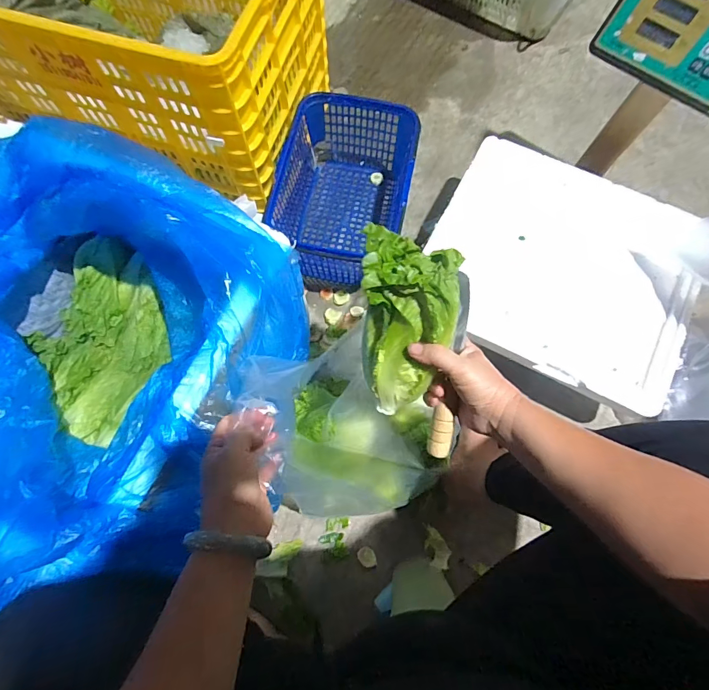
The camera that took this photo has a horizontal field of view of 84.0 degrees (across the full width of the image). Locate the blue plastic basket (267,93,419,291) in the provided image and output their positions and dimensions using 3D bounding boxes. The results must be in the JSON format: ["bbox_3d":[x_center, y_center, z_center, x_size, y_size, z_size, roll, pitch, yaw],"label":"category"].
[{"bbox_3d":[-0.018,-0.308,0.789,0.245,0.162,0.301,10,73,2],"label":"blue plastic basket"}]

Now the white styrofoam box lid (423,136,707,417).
[{"bbox_3d":[0.363,-0.143,0.694,0.445,0.040,0.391,27,74,7],"label":"white styrofoam box lid"}]

